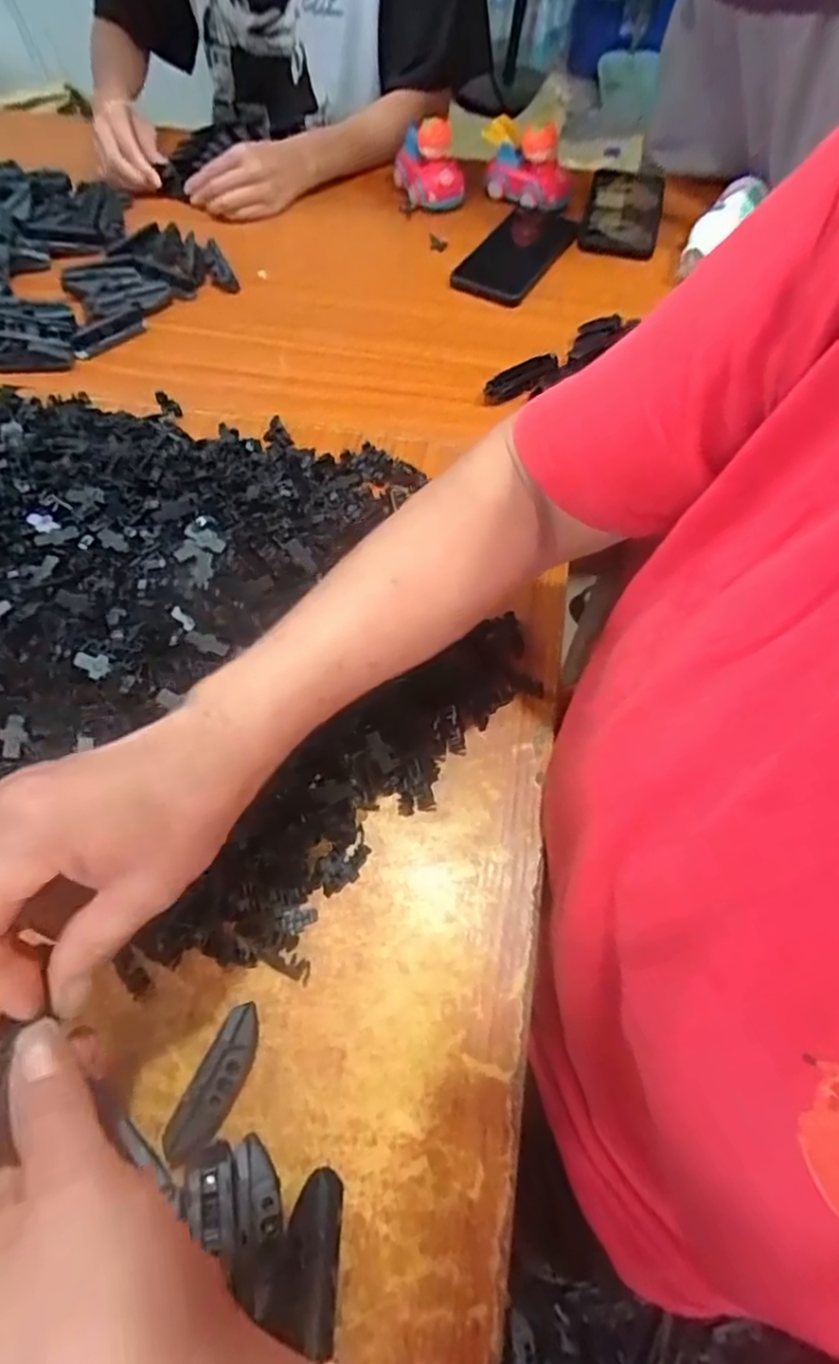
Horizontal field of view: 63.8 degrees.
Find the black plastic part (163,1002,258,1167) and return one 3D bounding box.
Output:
[{"bbox_3d":[-0.099,0.197,0.331,0.020,0.023,0.070,24,62,11],"label":"black plastic part"}]

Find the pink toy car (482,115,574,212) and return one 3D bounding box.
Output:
[{"bbox_3d":[0.121,-0.582,0.754,0.103,0.058,0.069,10,60,4],"label":"pink toy car"}]

